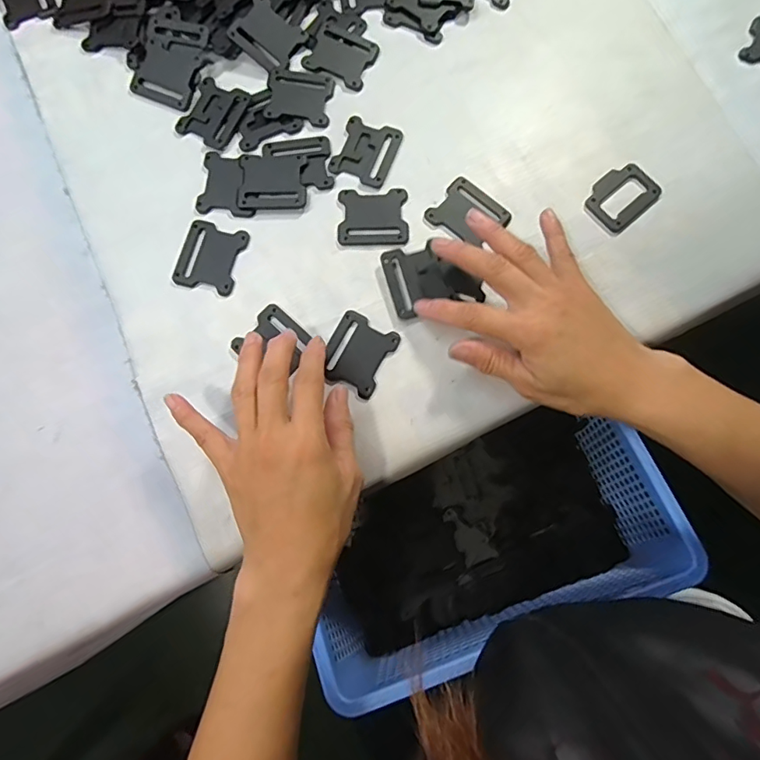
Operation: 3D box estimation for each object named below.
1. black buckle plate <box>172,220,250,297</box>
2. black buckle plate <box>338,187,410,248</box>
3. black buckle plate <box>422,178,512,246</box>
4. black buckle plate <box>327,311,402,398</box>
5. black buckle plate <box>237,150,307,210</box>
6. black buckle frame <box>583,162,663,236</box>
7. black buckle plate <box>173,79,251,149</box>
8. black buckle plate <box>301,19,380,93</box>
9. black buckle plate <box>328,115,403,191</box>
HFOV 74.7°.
[{"bbox_3d":[-0.124,-0.090,0.362,0.045,0.004,0.052,15,78,5],"label":"black buckle plate"},{"bbox_3d":[-0.005,-0.120,0.366,0.050,0.004,0.046,-1,77,1],"label":"black buckle plate"},{"bbox_3d":[0.065,-0.123,0.367,0.048,0.004,0.045,43,82,10],"label":"black buckle plate"},{"bbox_3d":[-0.016,-0.019,0.346,0.043,0.004,0.051,26,79,7],"label":"black buckle plate"},{"bbox_3d":[-0.080,-0.148,0.370,0.049,0.004,0.045,-1,77,1],"label":"black buckle plate"},{"bbox_3d":[0.177,-0.135,0.366,0.054,0.004,0.039,-40,79,-7],"label":"black buckle frame"},{"bbox_3d":[-0.128,-0.206,0.382,0.041,0.005,0.048,26,79,7],"label":"black buckle plate"},{"bbox_3d":[-0.029,-0.255,0.390,0.048,0.006,0.045,28,79,7],"label":"black buckle plate"},{"bbox_3d":[-0.011,-0.172,0.373,0.043,0.004,0.051,22,79,6],"label":"black buckle plate"}]

